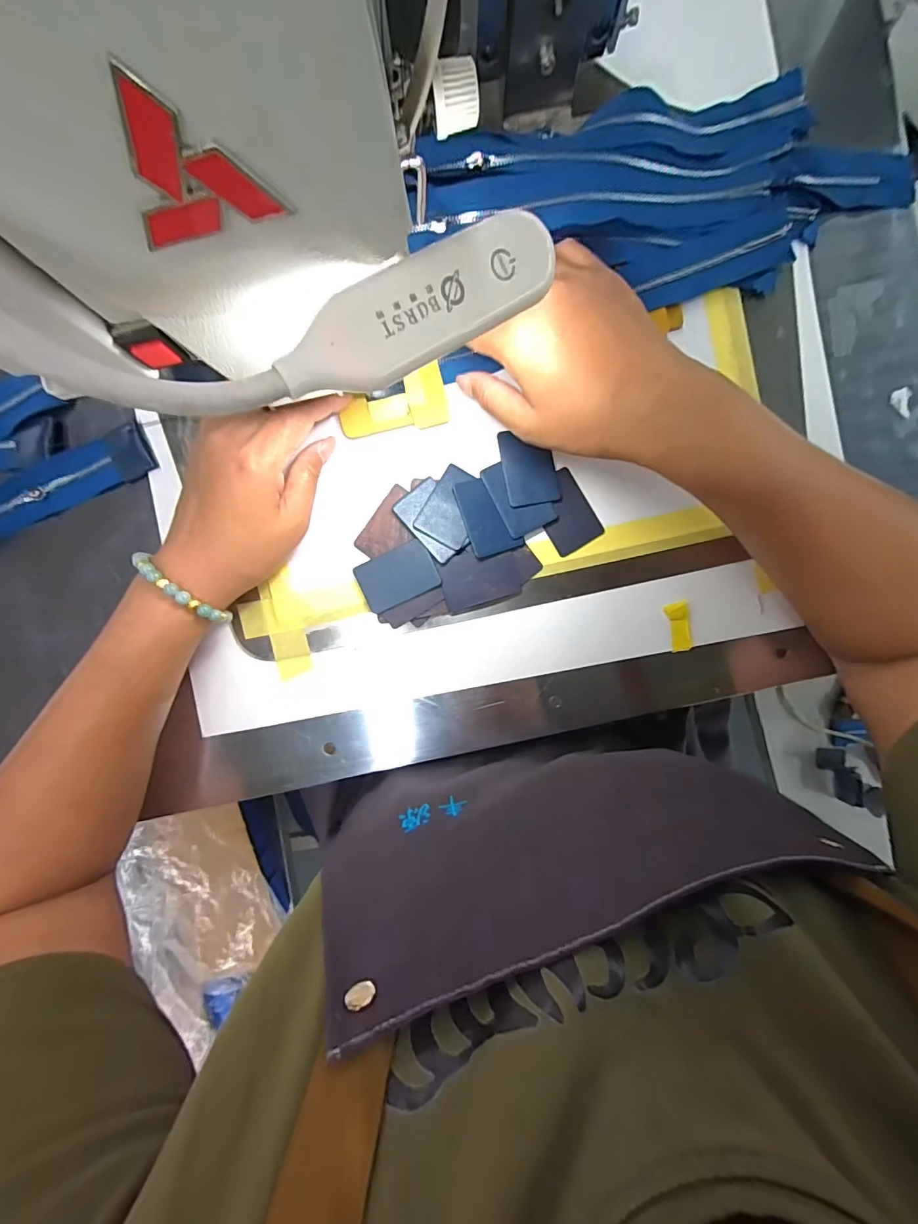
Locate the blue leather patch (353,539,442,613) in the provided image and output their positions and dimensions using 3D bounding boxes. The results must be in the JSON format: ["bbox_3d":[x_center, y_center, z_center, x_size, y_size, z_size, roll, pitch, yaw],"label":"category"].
[{"bbox_3d":[-0.041,-0.024,0.306,0.051,0.004,0.036,-24,88,5],"label":"blue leather patch"}]

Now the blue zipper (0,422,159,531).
[{"bbox_3d":[-0.315,-0.060,0.303,0.235,0.012,0.033,-27,92,1],"label":"blue zipper"}]

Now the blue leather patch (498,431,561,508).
[{"bbox_3d":[0.047,-0.096,0.303,0.035,0.004,0.049,-10,92,0],"label":"blue leather patch"}]

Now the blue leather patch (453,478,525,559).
[{"bbox_3d":[0.019,-0.064,0.303,0.032,0.005,0.051,-19,92,0],"label":"blue leather patch"}]

